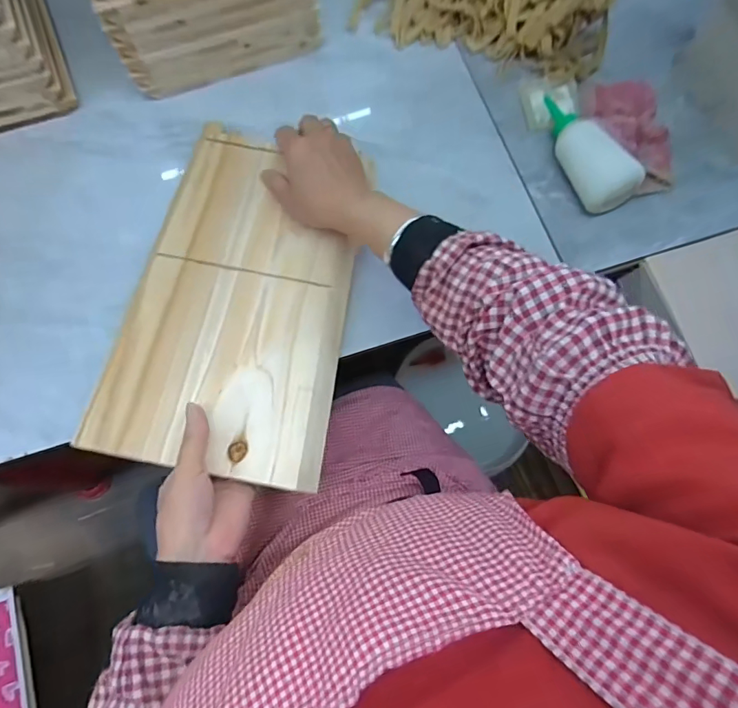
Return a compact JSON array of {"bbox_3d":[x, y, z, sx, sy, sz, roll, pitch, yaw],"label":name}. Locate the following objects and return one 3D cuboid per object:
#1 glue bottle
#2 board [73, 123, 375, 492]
[{"bbox_3d":[0.241,-0.240,0.531,0.054,0.060,0.160,-26,76,-9],"label":"glue bottle"},{"bbox_3d":[-0.124,-0.061,0.472,0.212,0.018,0.352,12,74,2],"label":"board"}]

